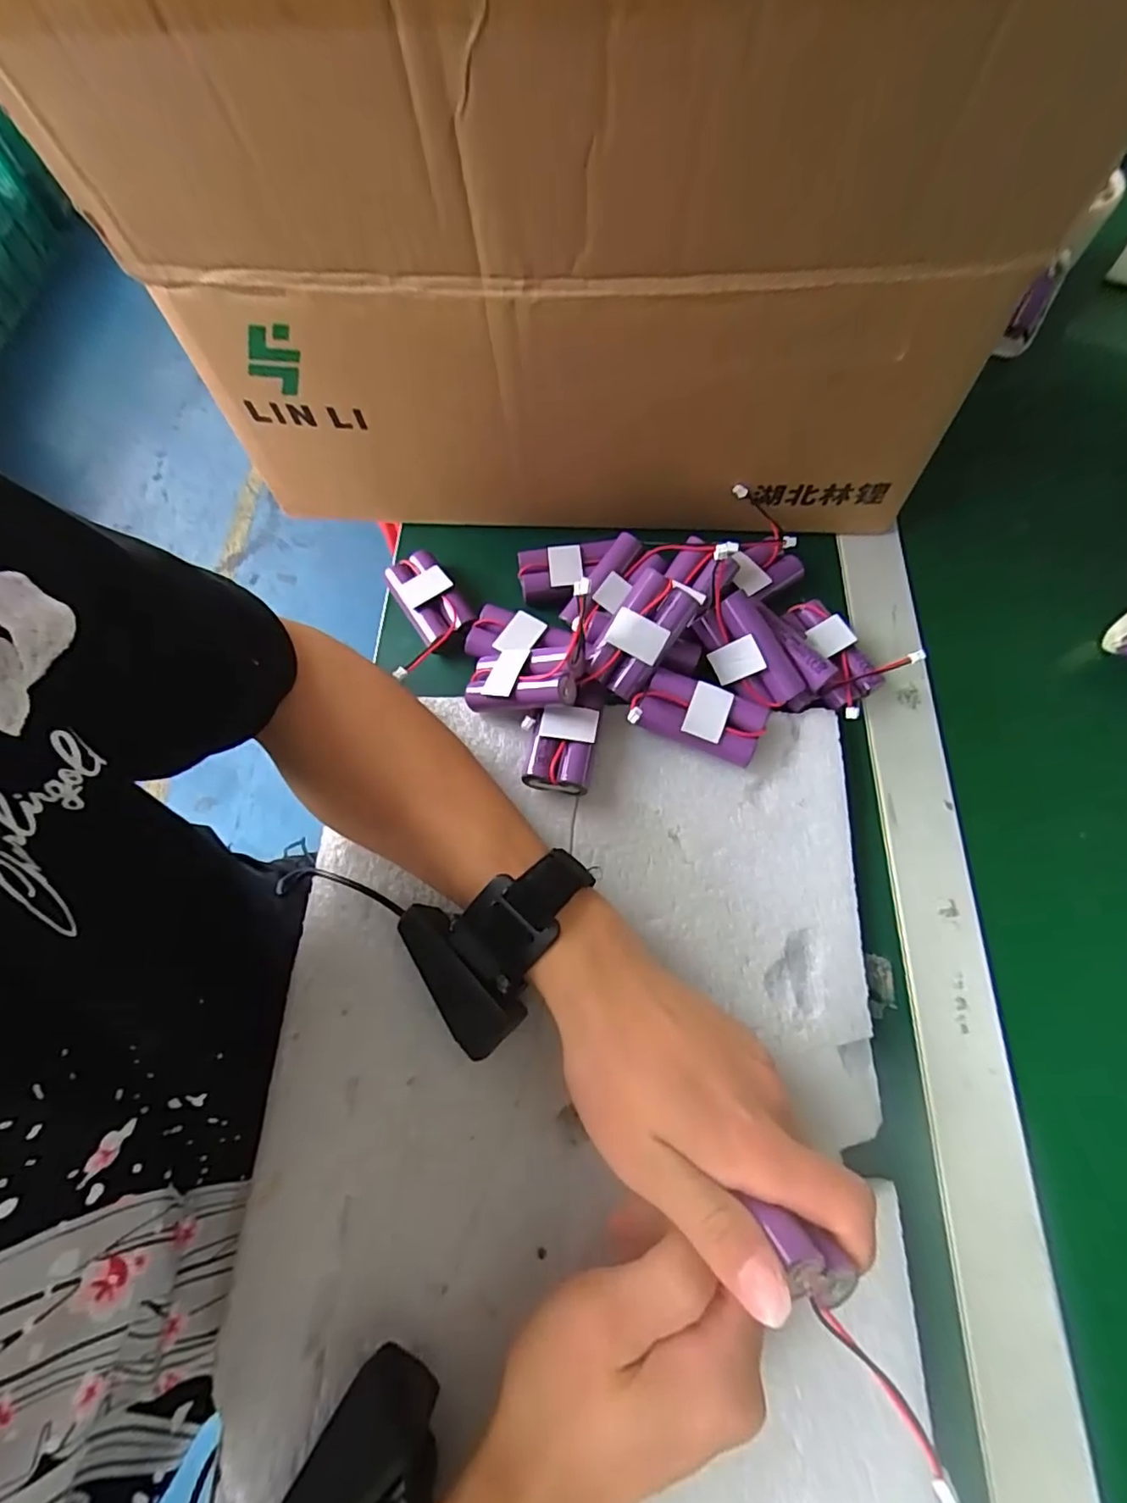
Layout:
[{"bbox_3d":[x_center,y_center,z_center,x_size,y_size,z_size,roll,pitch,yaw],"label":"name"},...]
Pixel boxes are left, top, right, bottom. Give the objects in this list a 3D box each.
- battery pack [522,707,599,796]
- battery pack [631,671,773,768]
[{"bbox_3d":[0.000,0.000,0.326,0.033,0.023,0.051,8,69,5],"label":"battery pack"},{"bbox_3d":[0.074,-0.018,0.329,0.068,0.025,0.032,21,70,9],"label":"battery pack"}]

